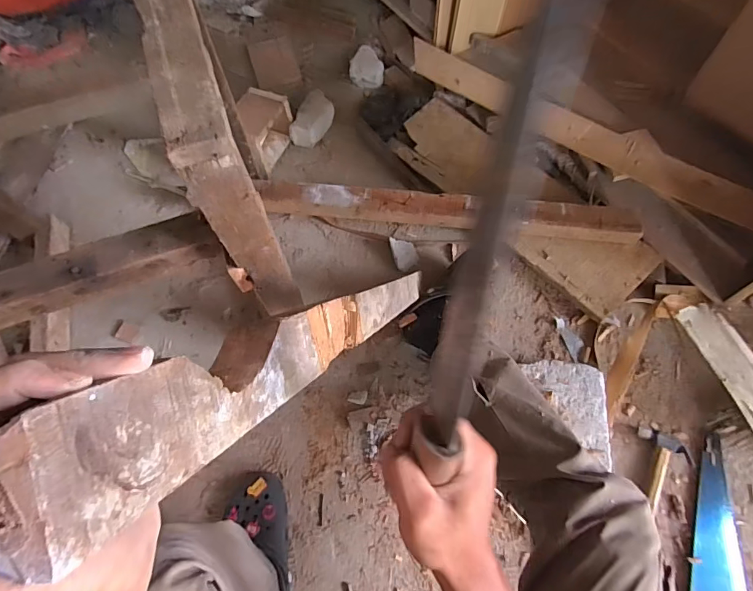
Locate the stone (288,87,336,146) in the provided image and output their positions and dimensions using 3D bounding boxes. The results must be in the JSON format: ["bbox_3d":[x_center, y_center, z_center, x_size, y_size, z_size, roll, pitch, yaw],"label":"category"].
[{"bbox_3d":[-0.166,-0.453,1.122,0.084,0.073,0.134,23,67,12],"label":"stone"}]

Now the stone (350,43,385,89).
[{"bbox_3d":[-0.028,-0.636,1.215,0.094,0.064,0.113,-6,64,-1],"label":"stone"}]

